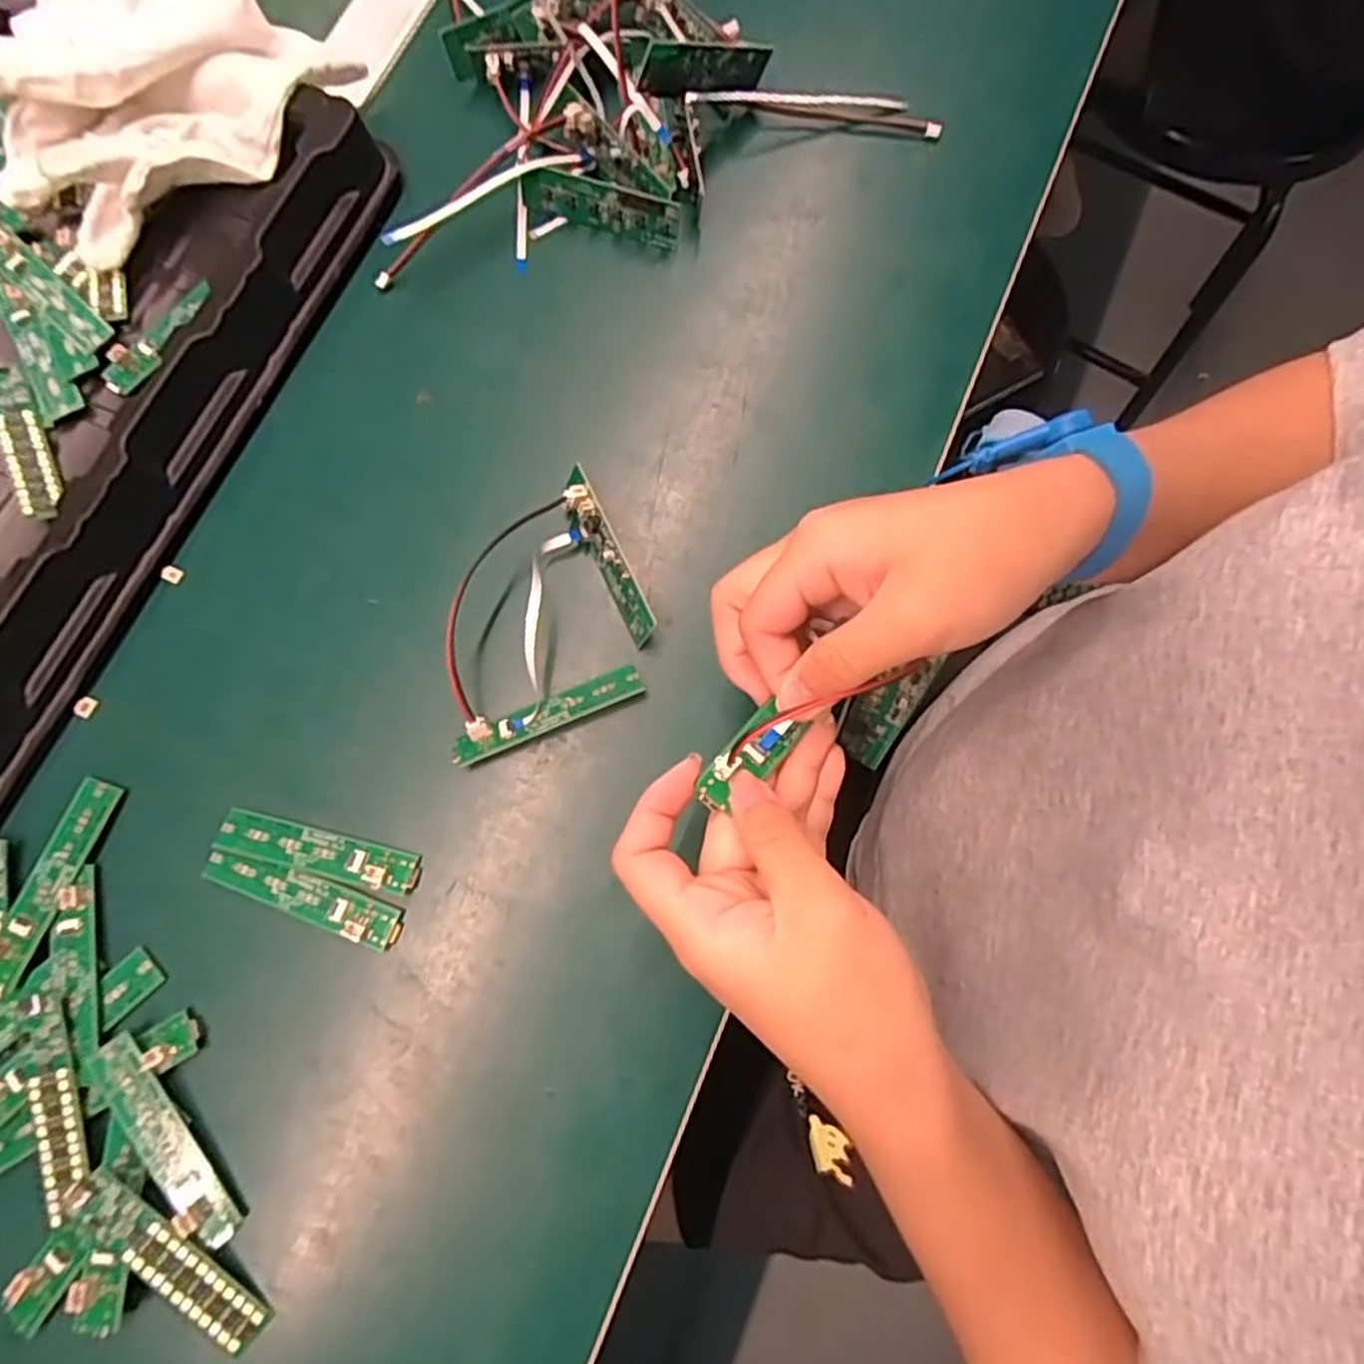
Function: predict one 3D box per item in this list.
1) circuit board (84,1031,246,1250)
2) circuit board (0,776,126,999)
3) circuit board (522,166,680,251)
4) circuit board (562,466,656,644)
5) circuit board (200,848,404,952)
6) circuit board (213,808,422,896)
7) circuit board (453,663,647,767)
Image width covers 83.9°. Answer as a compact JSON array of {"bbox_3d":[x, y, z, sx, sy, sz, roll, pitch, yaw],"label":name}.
[{"bbox_3d":[-0.196,0.173,0.287,0.018,0.007,0.084,-38,80,-9],"label":"circuit board"},{"bbox_3d":[-0.257,0.081,0.308,0.020,0.004,0.085,21,75,5],"label":"circuit board"},{"bbox_3d":[-0.041,-0.236,0.375,0.080,0.022,0.004,18,57,4],"label":"circuit board"},{"bbox_3d":[-0.034,-0.054,0.332,0.010,0.021,0.079,-20,78,-36],"label":"circuit board"},{"bbox_3d":[-0.155,0.086,0.310,0.084,0.008,0.018,20,78,4],"label":"circuit board"},{"bbox_3d":[-0.151,0.070,0.313,0.084,0.006,0.017,13,77,2],"label":"circuit board"},{"bbox_3d":[-0.057,0.013,0.324,0.084,0.010,0.017,-22,79,-6],"label":"circuit board"}]

